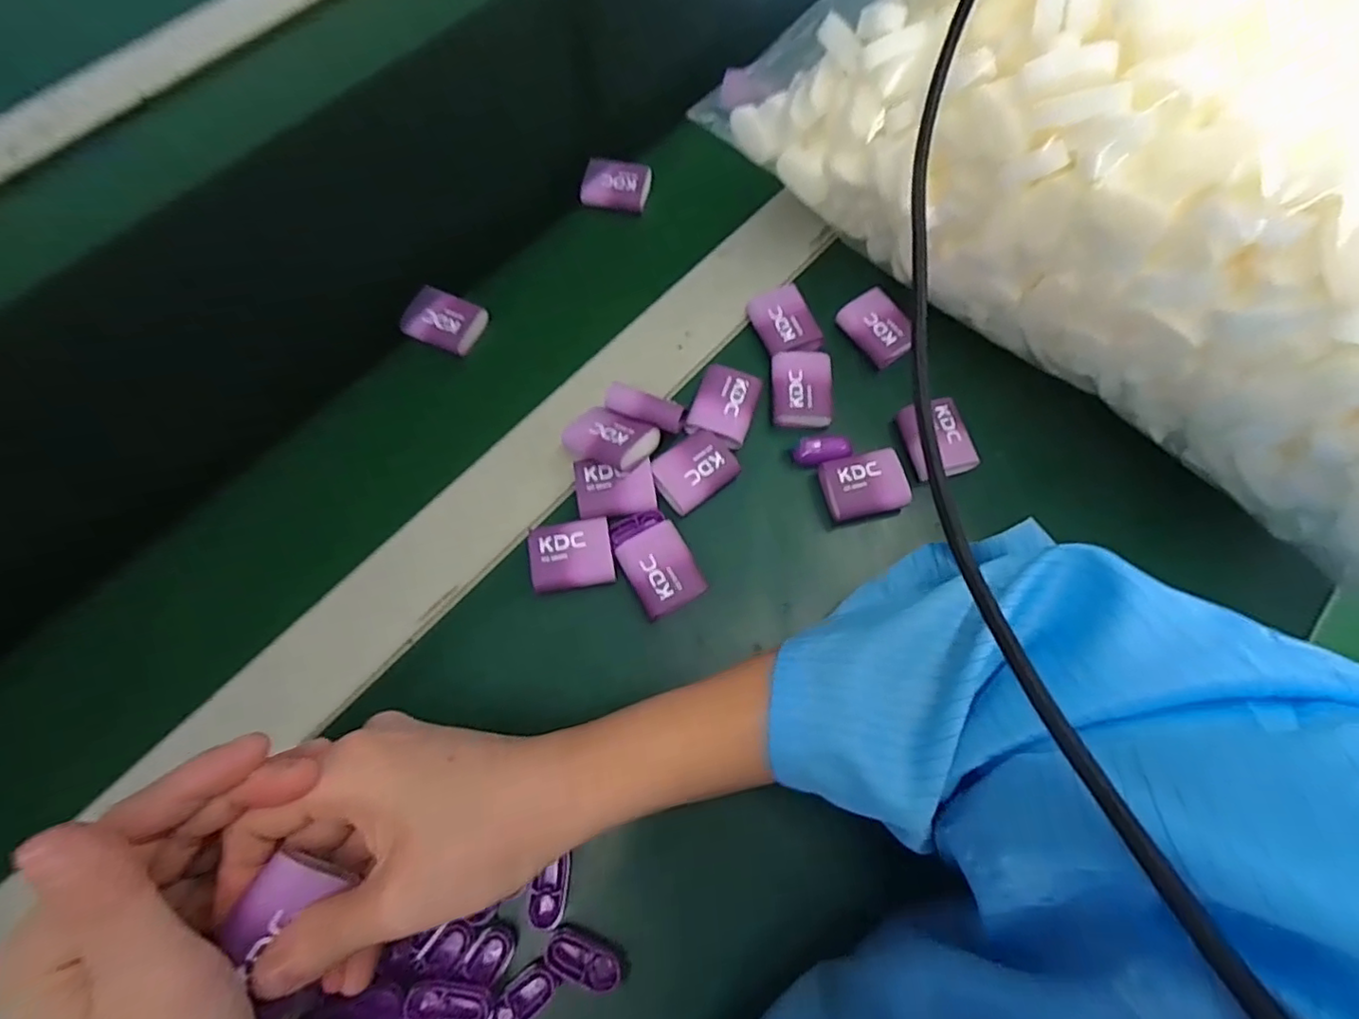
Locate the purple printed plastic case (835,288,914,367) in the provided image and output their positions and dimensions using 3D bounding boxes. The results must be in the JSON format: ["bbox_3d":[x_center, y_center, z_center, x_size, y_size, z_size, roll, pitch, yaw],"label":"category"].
[{"bbox_3d":[0.120,-0.112,0.375,0.033,0.010,0.047,-28,72,-10],"label":"purple printed plastic case"}]

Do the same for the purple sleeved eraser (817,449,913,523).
[{"bbox_3d":[0.102,-0.014,0.340,0.042,0.012,0.034,-11,70,-4],"label":"purple sleeved eraser"}]

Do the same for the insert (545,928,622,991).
[{"bbox_3d":[-0.041,0.194,0.264,0.032,0.006,0.016,23,71,9],"label":"insert"}]

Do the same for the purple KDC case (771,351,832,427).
[{"bbox_3d":[0.072,-0.071,0.360,0.035,0.009,0.046,1,69,0],"label":"purple KDC case"}]

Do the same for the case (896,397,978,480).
[{"bbox_3d":[0.147,-0.041,0.352,0.033,0.014,0.045,-12,70,-4],"label":"case"}]

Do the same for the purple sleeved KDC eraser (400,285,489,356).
[{"bbox_3d":[-0.145,-0.116,0.380,0.046,0.012,0.035,22,71,8],"label":"purple sleeved KDC eraser"}]

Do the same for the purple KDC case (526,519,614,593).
[{"bbox_3d":[-0.056,0.024,0.320,0.041,0.013,0.034,-11,70,-4],"label":"purple KDC case"}]

